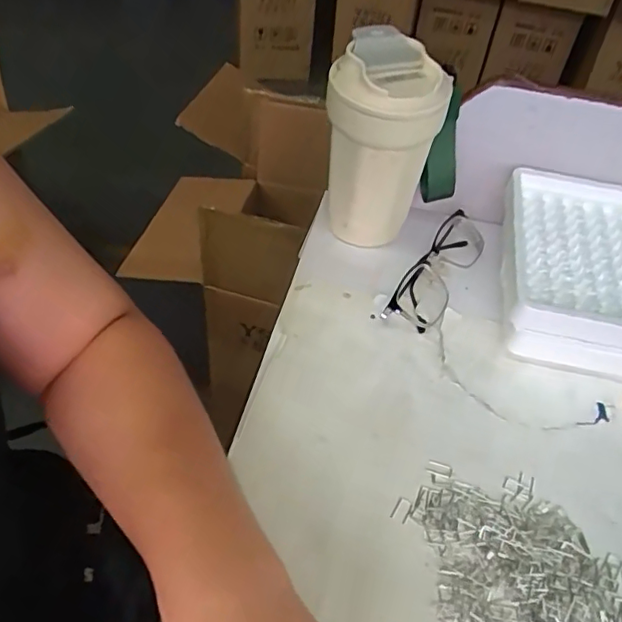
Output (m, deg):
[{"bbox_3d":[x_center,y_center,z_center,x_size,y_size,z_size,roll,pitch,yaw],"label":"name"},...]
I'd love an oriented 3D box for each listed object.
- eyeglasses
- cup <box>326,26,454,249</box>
[{"bbox_3d":[0.103,-0.032,0.472,0.040,0.025,0.139,26,50,18],"label":"eyeglasses"},{"bbox_3d":[0.052,-0.126,0.458,0.081,0.161,0.087,3,47,-3],"label":"cup"}]

